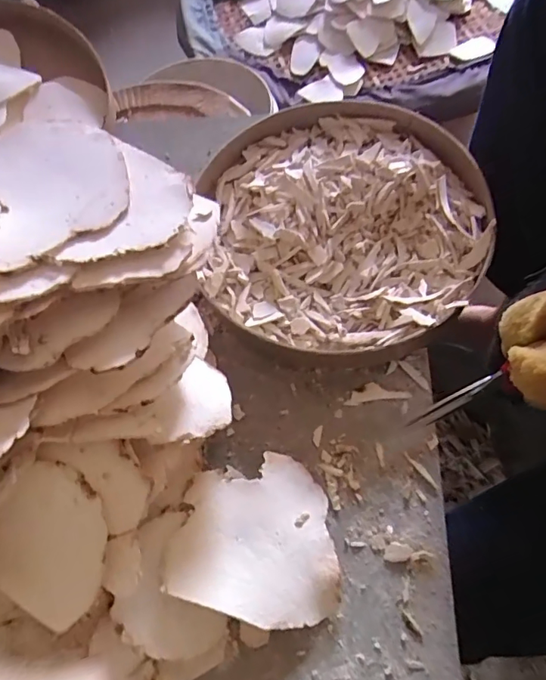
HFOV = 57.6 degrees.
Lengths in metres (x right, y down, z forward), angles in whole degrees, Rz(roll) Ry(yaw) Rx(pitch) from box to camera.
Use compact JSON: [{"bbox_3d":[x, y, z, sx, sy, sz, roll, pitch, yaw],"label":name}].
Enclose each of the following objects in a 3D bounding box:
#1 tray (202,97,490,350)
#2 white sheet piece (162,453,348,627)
[{"bbox_3d":[0.072,-0.125,0.519,0.285,0.043,0.281,-1,66,3],"label":"tray"},{"bbox_3d":[-0.015,0.160,0.401,0.131,0.012,0.126,2,64,-16],"label":"white sheet piece"}]

